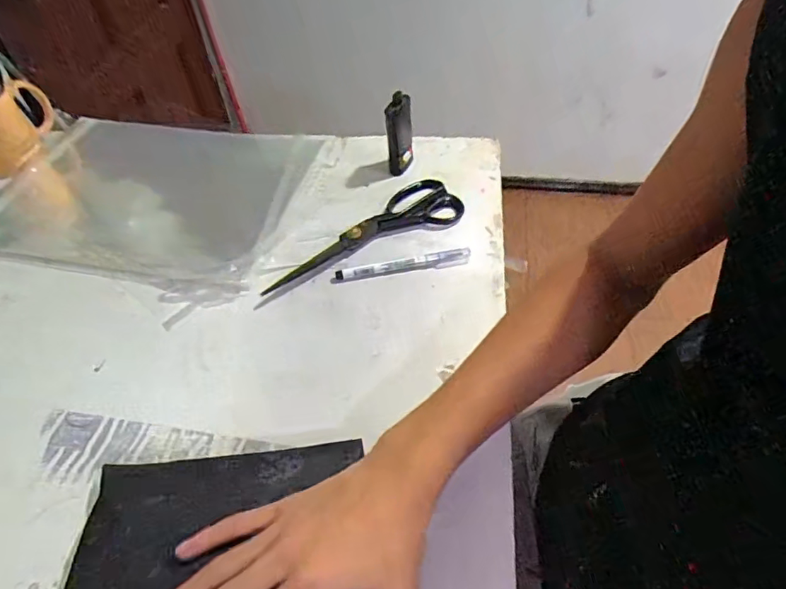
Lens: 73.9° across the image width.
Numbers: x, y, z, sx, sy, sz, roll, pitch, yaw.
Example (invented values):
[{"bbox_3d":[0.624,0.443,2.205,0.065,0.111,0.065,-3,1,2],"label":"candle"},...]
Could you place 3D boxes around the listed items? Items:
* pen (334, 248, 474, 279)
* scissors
[{"bbox_3d":[0.011,-0.032,0.540,0.139,0.009,0.011,-9,49,-4],"label":"pen"},{"bbox_3d":[-0.034,-0.072,0.569,0.231,0.015,0.077,-22,51,-14],"label":"scissors"}]

